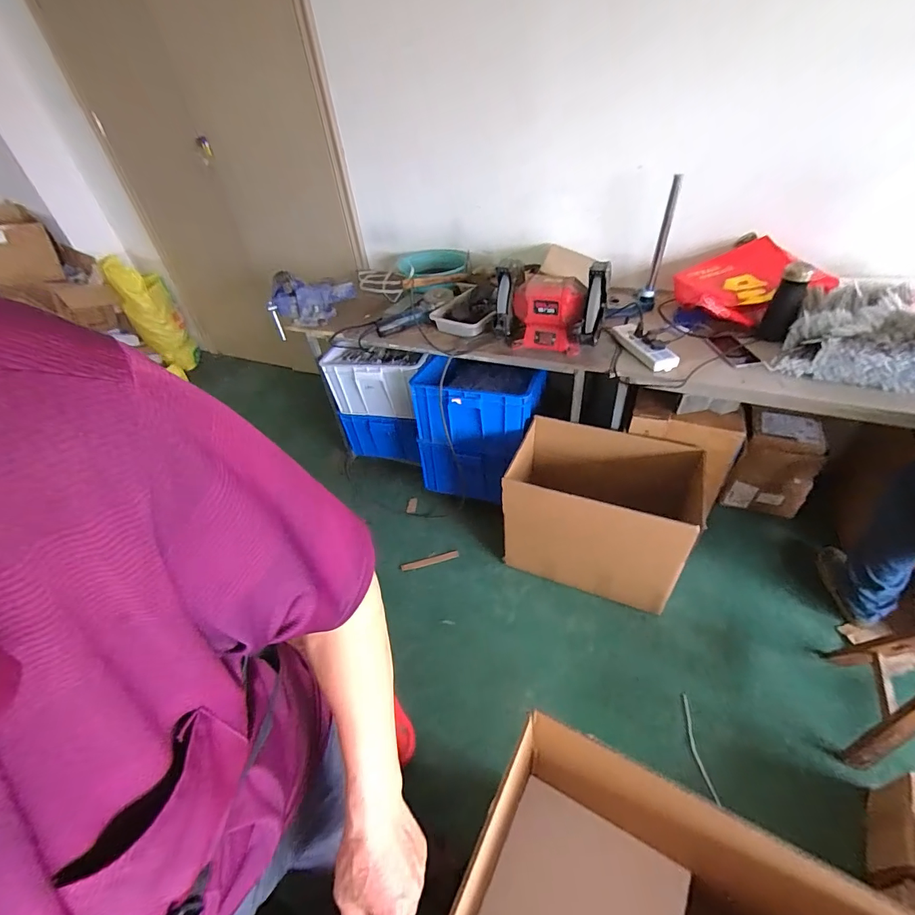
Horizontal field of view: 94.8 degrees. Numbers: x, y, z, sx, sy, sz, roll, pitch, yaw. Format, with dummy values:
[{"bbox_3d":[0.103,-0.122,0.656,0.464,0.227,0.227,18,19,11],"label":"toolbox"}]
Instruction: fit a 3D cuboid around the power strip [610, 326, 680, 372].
[{"bbox_3d":[0.501,-0.303,1.150,0.073,0.034,0.214,-27,58,-21],"label":"power strip"}]

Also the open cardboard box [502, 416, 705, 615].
[{"bbox_3d":[0.441,0.184,1.352,0.508,0.459,0.309,13,46,21],"label":"open cardboard box"}]

